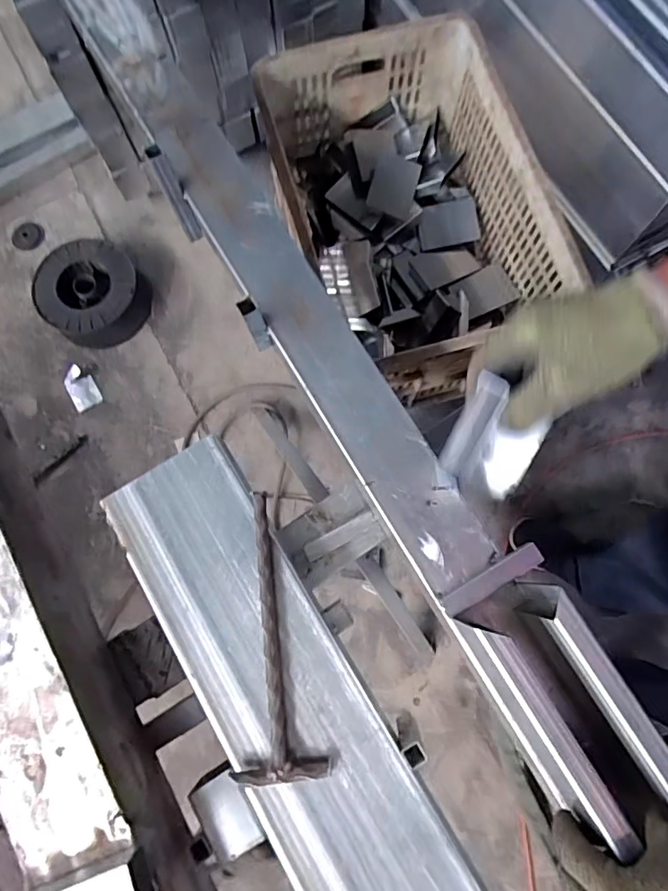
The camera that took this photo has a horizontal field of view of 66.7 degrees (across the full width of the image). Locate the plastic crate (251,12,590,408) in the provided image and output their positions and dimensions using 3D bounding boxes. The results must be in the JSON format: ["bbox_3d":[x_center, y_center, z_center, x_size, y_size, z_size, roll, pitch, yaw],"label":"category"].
[{"bbox_3d":[0.124,-0.353,0.814,0.342,0.265,0.514,-20,77,-4],"label":"plastic crate"}]

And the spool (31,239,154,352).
[{"bbox_3d":[-0.612,-0.382,1.303,0.250,0.130,0.242,0,77,1],"label":"spool"}]

